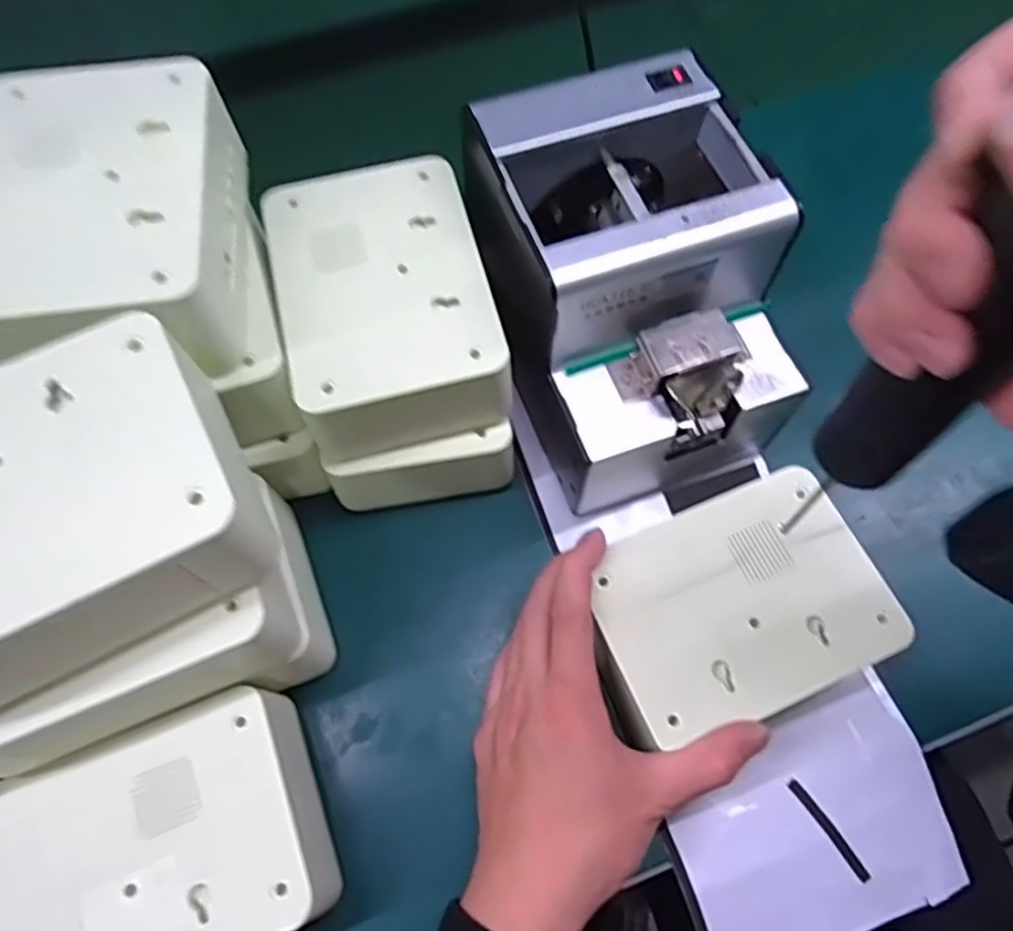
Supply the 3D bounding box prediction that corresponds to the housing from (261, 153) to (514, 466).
[{"bbox_3d":[-0.062,-0.081,0.374,0.101,0.057,0.145,-13,66,-5],"label":"housing"}]

